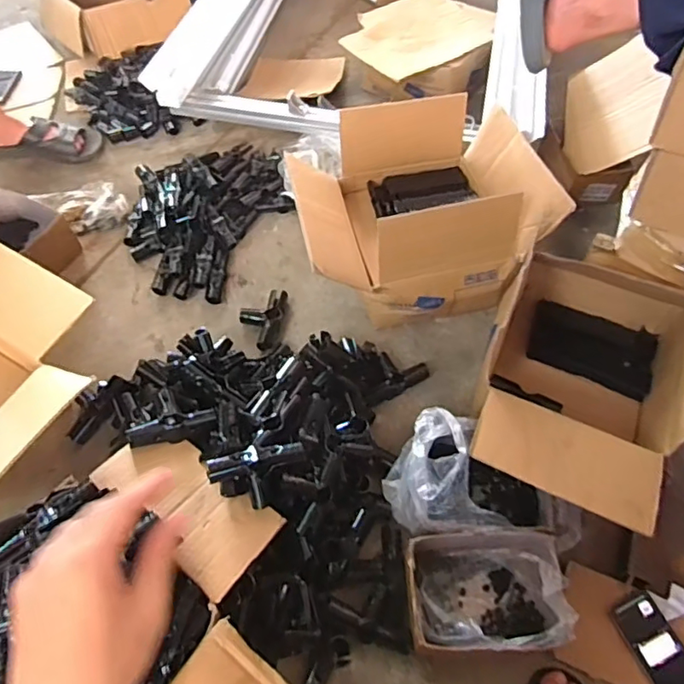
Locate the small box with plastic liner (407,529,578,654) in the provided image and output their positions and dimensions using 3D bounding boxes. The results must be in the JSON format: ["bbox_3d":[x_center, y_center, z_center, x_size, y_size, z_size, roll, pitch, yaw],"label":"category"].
[{"bbox_3d":[0.196,0.353,0.780,0.206,0.120,0.145,1,56,-1],"label":"small box with plastic liner"}]

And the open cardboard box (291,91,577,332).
[{"bbox_3d":[0.131,-0.258,1.109,0.446,0.238,0.385,-9,56,-8],"label":"open cardboard box"}]

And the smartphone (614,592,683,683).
[{"bbox_3d":[0.447,0.431,0.780,0.069,0.005,0.138,-18,60,-13],"label":"smartphone"}]

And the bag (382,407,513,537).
[{"bbox_3d":[0.142,0.202,0.843,0.142,0.108,0.188,-5,56,-5],"label":"bag"}]

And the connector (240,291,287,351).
[{"bbox_3d":[-0.159,-0.048,1.097,0.085,0.030,0.143,6,56,2],"label":"connector"}]

